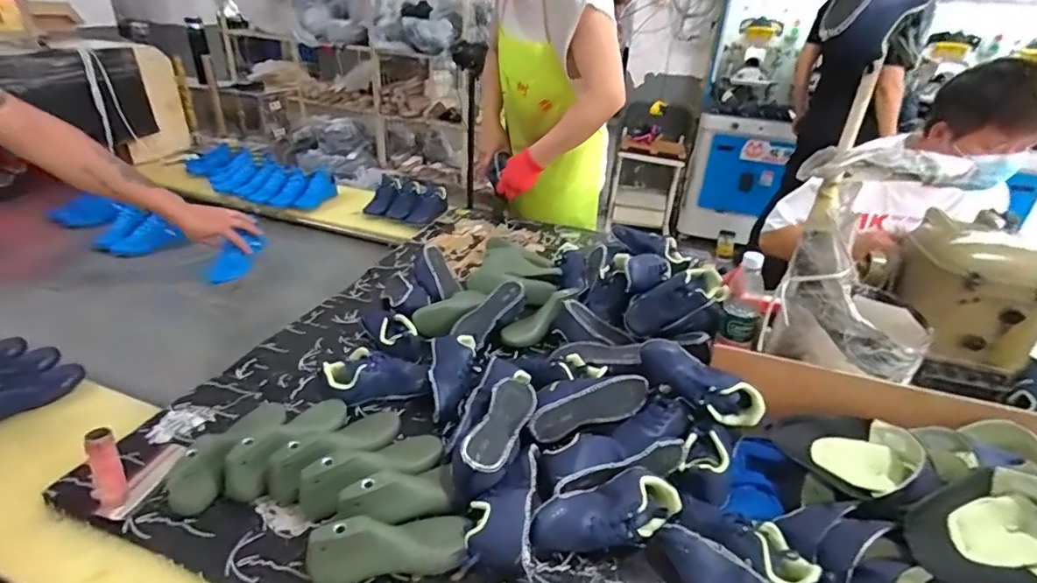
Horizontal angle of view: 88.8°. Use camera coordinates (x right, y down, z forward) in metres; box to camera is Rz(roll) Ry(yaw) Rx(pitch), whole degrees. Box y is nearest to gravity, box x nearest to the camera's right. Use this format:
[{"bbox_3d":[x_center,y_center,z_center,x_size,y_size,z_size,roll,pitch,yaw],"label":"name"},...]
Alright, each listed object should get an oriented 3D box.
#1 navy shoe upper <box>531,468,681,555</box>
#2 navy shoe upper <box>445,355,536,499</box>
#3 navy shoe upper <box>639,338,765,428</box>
[{"bbox_3d":[0.107,0.282,0.666,0.185,0.073,0.078,-11,33,-24],"label":"navy shoe upper"},{"bbox_3d":[-0.032,0.174,0.763,0.095,0.062,0.244,11,31,12],"label":"navy shoe upper"},{"bbox_3d":[0.274,0.137,0.809,0.080,0.074,0.191,-23,40,-38],"label":"navy shoe upper"}]

